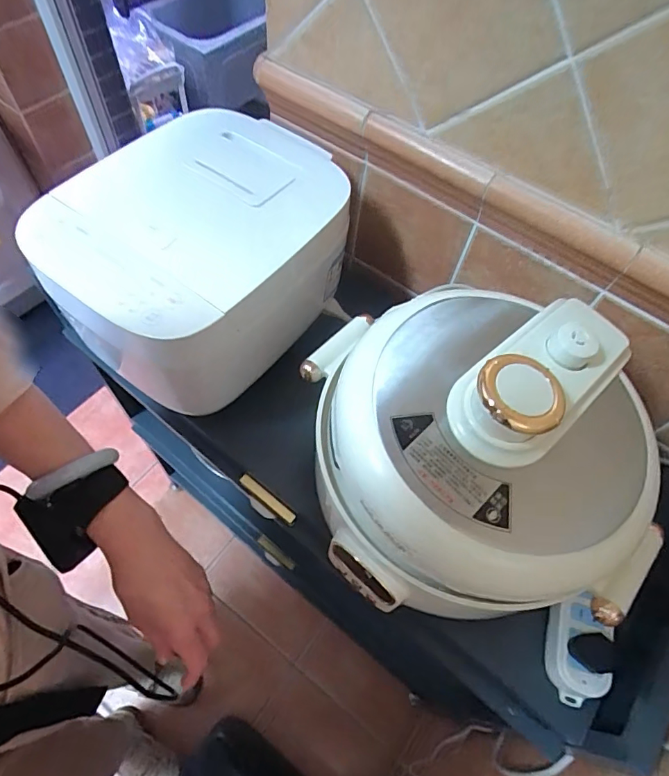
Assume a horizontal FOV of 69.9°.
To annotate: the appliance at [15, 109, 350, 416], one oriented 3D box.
[{"bbox_3d":[-0.140,-0.147,0.546,0.231,0.165,0.311,33,63,14],"label":"appliance"}]

